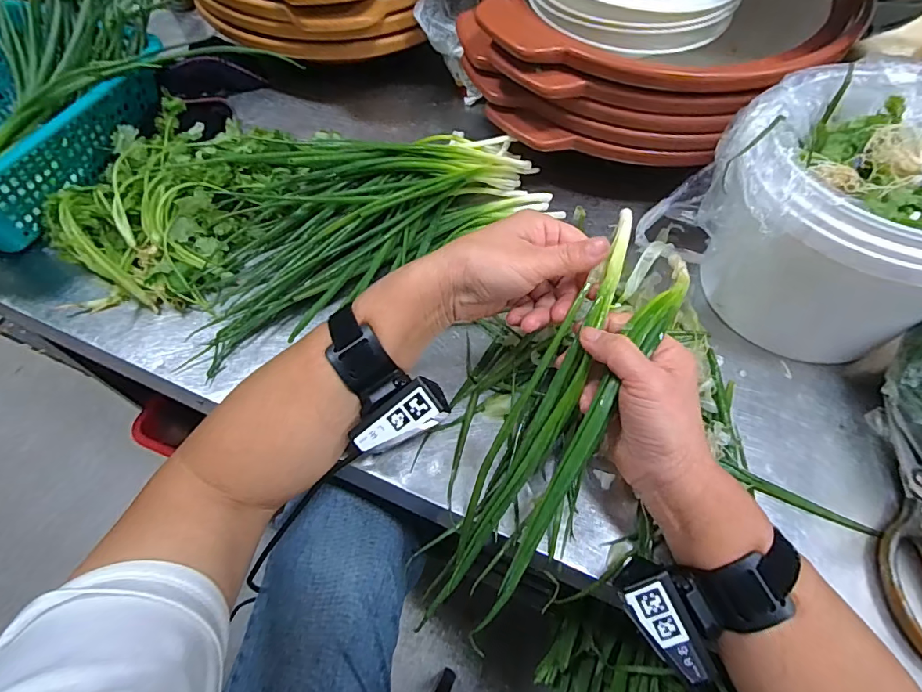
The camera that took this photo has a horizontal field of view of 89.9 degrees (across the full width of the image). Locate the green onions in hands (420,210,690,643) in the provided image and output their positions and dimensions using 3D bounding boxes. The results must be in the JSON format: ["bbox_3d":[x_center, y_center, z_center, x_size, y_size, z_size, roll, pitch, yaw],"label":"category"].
[{"bbox_3d":[0.066,0.060,0.323,0.062,0.045,0.309,28,90,15],"label":"green onions in hands"}]

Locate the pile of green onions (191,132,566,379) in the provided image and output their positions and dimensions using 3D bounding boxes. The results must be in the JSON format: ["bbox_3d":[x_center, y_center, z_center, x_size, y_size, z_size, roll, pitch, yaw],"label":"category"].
[{"bbox_3d":[-0.084,-0.129,0.451,0.362,0.072,0.152,-25,63,-15],"label":"pile of green onions"}]

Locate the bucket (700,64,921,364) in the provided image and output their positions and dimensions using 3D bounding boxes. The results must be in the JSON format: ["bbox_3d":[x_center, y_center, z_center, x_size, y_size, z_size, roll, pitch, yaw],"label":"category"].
[{"bbox_3d":[0.313,-0.100,0.386,0.208,0.165,0.196,-40,68,-21],"label":"bucket"}]

